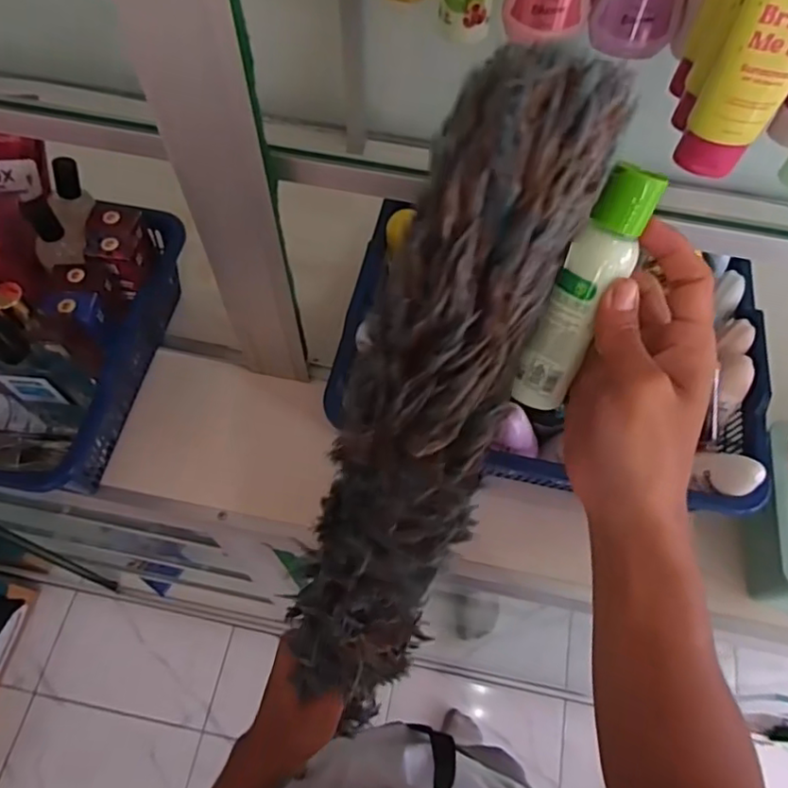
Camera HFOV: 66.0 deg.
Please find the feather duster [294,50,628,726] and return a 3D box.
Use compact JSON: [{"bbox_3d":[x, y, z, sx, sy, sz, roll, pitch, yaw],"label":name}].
[{"bbox_3d":[0.011,0.032,0.329,0.077,0.392,0.055,21,27,8],"label":"feather duster"}]

